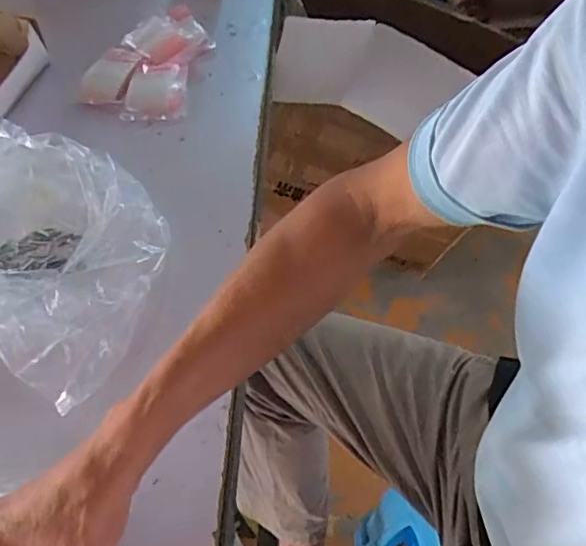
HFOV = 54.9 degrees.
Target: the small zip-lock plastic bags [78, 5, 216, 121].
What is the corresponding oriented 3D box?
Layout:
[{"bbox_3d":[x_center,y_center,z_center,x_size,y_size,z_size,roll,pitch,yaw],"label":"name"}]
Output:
[{"bbox_3d":[-0.178,-0.274,0.717,0.124,0.023,0.221,7,53,7],"label":"small zip-lock plastic bags"}]

